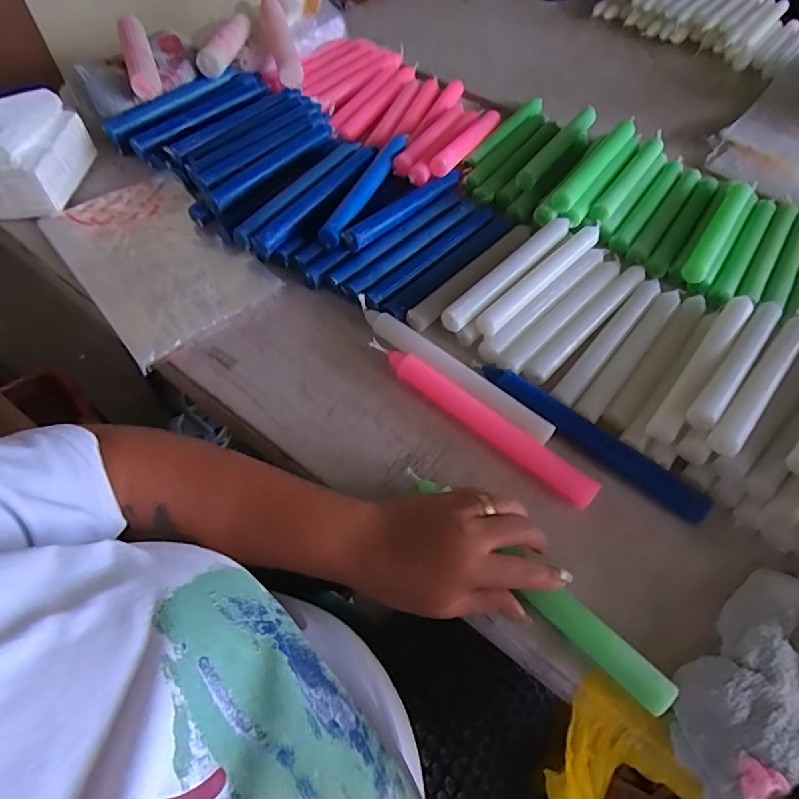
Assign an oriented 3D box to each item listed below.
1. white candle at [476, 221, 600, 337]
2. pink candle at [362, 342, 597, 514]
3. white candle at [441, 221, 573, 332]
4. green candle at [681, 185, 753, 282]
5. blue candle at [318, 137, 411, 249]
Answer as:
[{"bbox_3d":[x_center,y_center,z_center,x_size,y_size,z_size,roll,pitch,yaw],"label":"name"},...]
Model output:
[{"bbox_3d":[0.144,-0.123,0.488,0.021,0.015,0.197,39,64,21],"label":"white candle"},{"bbox_3d":[0.065,0.013,0.416,0.220,0.019,0.025,36,63,20],"label":"pink candle"},{"bbox_3d":[0.113,-0.129,0.489,0.021,0.026,0.201,38,63,21],"label":"white candle"},{"bbox_3d":[0.348,-0.183,0.536,0.022,0.027,0.177,32,62,18],"label":"green candle"},{"bbox_3d":[-0.033,-0.238,0.551,0.021,0.027,0.207,20,59,11],"label":"blue candle"}]

